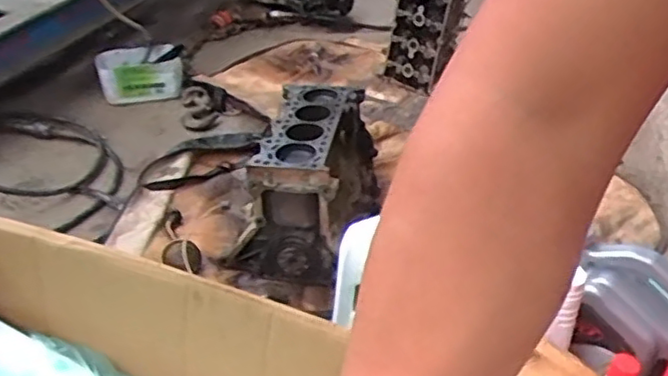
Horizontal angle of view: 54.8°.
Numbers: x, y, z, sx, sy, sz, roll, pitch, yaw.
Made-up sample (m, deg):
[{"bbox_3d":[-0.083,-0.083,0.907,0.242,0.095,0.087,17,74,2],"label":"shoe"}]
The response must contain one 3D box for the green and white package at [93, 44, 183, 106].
[{"bbox_3d":[-0.529,-0.316,1.764,0.215,0.034,0.156,-11,82,-21],"label":"green and white package"}]

